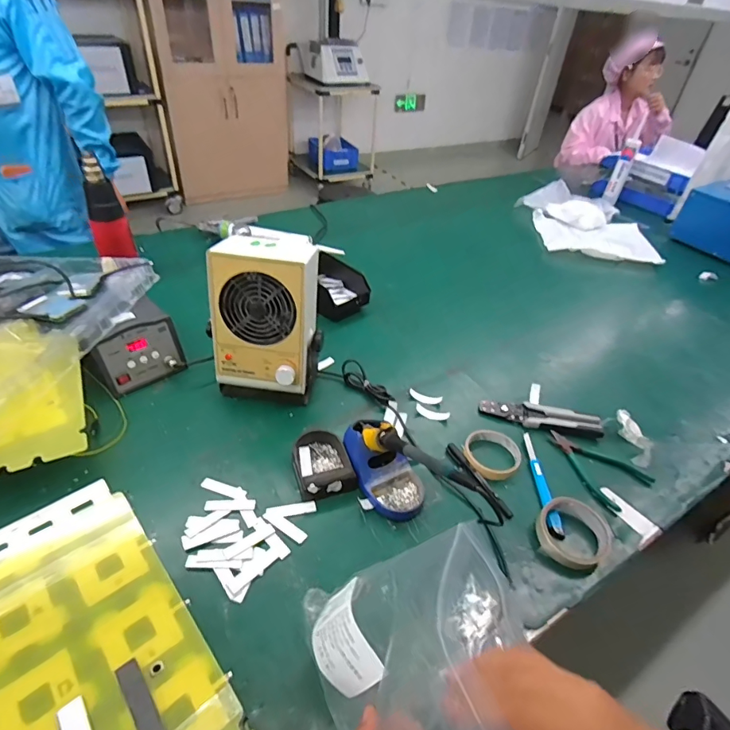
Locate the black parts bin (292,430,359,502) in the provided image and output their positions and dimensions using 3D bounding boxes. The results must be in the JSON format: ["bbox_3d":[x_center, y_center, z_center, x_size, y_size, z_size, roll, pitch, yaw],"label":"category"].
[{"bbox_3d":[-0.063,0.142,0.639,0.079,0.035,0.106,-11,43,-19],"label":"black parts bin"}]

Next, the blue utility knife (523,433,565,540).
[{"bbox_3d":[0.260,0.173,0.655,0.020,0.015,0.171,4,41,-3],"label":"blue utility knife"}]

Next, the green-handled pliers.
[{"bbox_3d":[0.358,0.151,0.691,0.106,0.010,0.141,-21,47,-28],"label":"green-handled pliers"}]

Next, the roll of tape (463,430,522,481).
[{"bbox_3d":[0.194,0.135,0.684,0.082,0.023,0.085,3,41,-3],"label":"roll of tape"}]

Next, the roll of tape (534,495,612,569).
[{"bbox_3d":[0.274,0.223,0.584,0.091,0.032,0.093,3,41,-3],"label":"roll of tape"}]

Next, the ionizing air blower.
[{"bbox_3d":[-0.150,-0.062,0.703,0.151,0.249,0.136,10,41,5],"label":"ionizing air blower"}]

